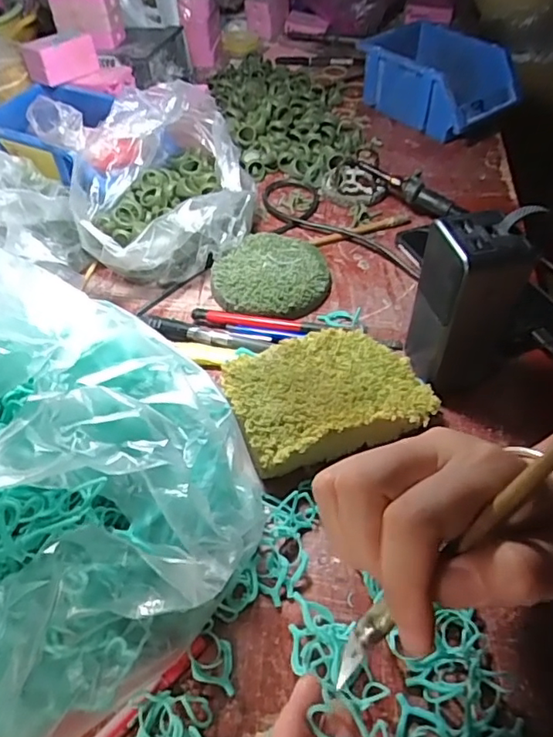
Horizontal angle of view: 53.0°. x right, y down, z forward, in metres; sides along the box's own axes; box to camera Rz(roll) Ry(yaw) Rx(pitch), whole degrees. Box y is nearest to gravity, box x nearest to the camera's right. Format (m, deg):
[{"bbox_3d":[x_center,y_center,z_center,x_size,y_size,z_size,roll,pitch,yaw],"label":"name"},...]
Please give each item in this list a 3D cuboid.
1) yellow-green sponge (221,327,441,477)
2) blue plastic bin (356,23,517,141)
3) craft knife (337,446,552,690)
[{"bbox_3d":[0.036,0.018,0.400,0.131,0.037,0.095,-15,51,-12],"label":"yellow-green sponge"},{"bbox_3d":[0.203,-0.358,0.698,0.117,0.082,0.164,-28,55,-21],"label":"blue plastic bin"},{"bbox_3d":[0.071,0.056,0.193,0.154,0.004,0.012,-49,57,12],"label":"craft knife"}]

